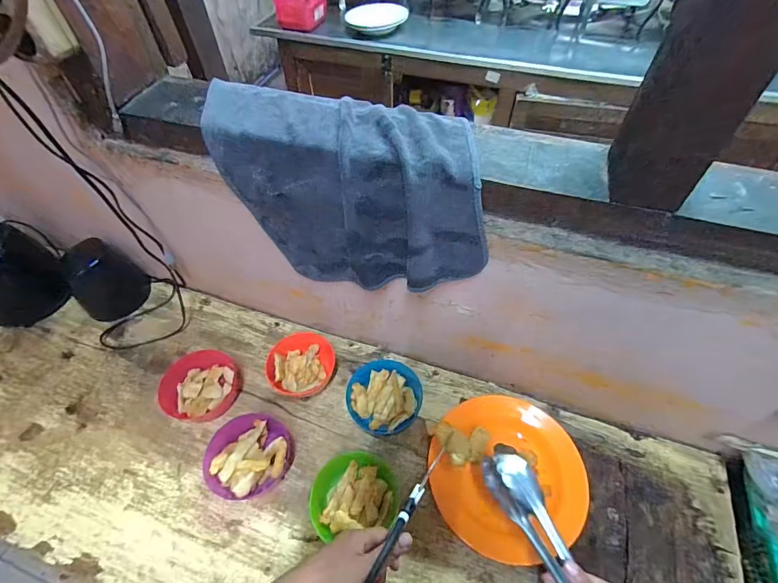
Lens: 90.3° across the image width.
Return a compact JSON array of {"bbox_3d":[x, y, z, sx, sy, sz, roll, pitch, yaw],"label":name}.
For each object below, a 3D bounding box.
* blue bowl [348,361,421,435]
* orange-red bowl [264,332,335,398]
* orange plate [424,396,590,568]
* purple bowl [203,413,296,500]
[{"bbox_3d":[-0.006,0.165,0.616,0.112,0.038,0.110,-1,55,2],"label":"blue bowl"},{"bbox_3d":[-0.144,0.123,0.641,0.106,0.056,0.085,-21,56,-14],"label":"orange-red bowl"},{"bbox_3d":[0.163,0.252,0.552,0.209,0.026,0.204,-1,55,2],"label":"orange plate"},{"bbox_3d":[-0.201,0.237,0.561,0.102,0.044,0.118,30,59,21],"label":"purple bowl"}]

